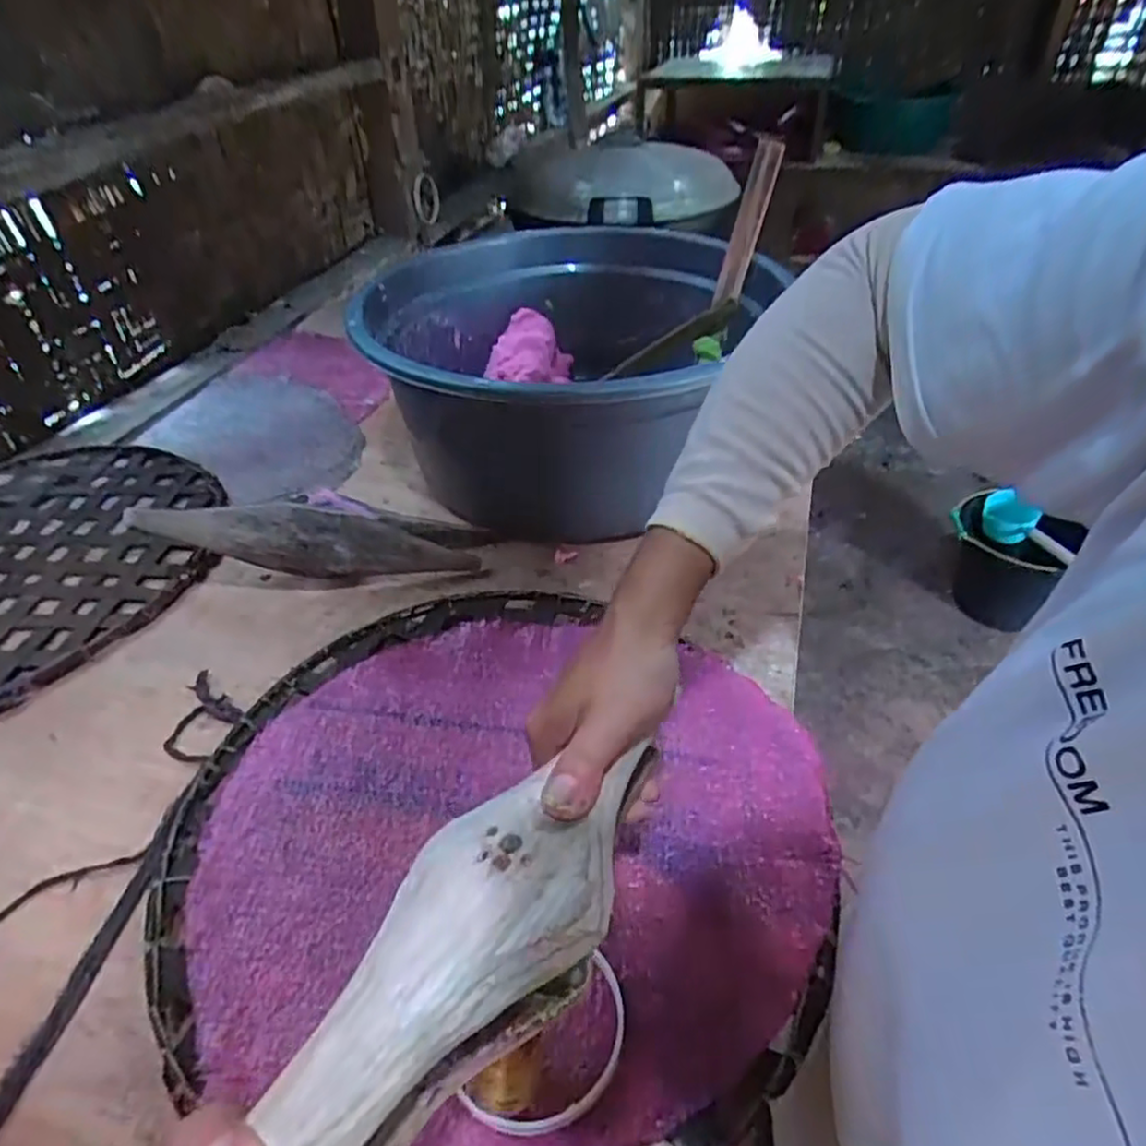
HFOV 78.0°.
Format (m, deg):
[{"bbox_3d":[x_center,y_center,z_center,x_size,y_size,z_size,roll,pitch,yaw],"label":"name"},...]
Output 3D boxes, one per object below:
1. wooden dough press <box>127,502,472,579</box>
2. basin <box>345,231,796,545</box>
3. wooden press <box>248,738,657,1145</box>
[{"bbox_3d":[-0.210,-0.028,0.580,0.266,0.055,0.039,7,39,-17],"label":"wooden dough press"},{"bbox_3d":[-0.013,-0.169,0.730,0.338,0.245,0.383,15,44,19],"label":"basin"},{"bbox_3d":[-0.036,0.129,0.234,0.067,0.049,0.207,21,40,25],"label":"wooden press"}]

